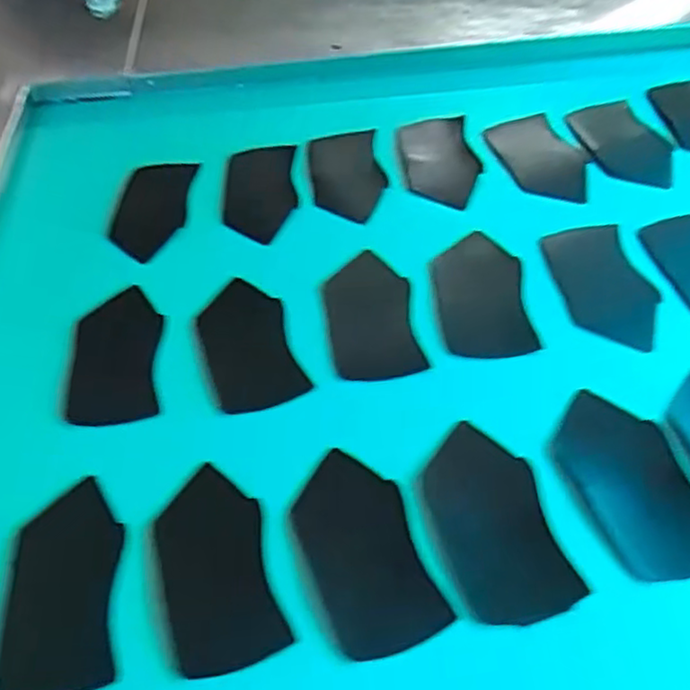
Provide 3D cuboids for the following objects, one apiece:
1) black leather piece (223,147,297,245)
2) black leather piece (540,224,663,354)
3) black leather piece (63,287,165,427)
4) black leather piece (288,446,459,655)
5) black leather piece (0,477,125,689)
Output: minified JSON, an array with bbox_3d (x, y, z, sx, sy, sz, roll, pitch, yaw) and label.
[{"bbox_3d":[-0.079,-0.143,0.658,0.063,0.008,0.136,-3,50,-2],"label":"black leather piece"},{"bbox_3d":[0.208,-0.048,0.572,0.068,0.006,0.132,-8,48,2],"label":"black leather piece"},{"bbox_3d":[-0.172,0.005,0.535,0.065,0.009,0.125,-6,49,-3],"label":"black leather piece"},{"bbox_3d":[0.009,0.122,0.431,0.066,0.005,0.124,-16,51,-12],"label":"black leather piece"},{"bbox_3d":[-0.169,0.144,0.426,0.064,0.006,0.126,-6,50,-4],"label":"black leather piece"}]

